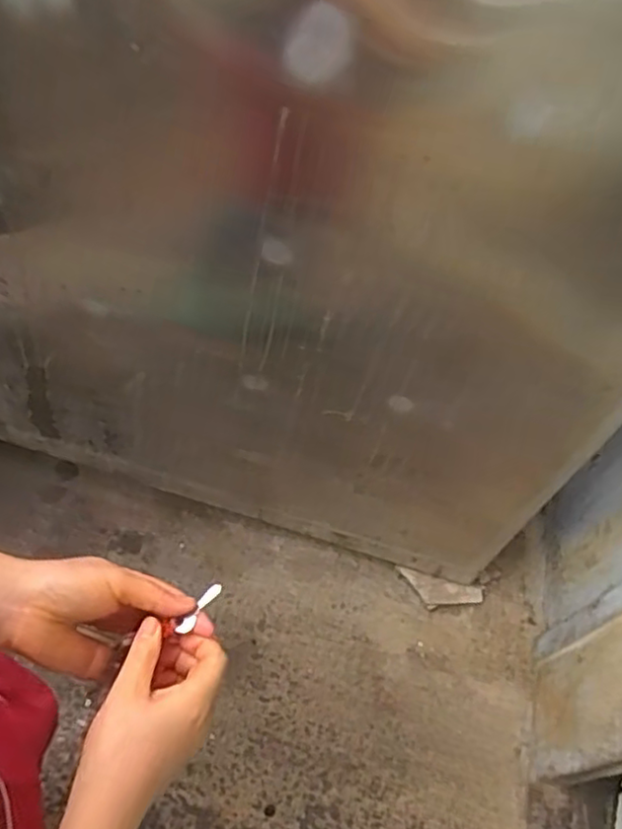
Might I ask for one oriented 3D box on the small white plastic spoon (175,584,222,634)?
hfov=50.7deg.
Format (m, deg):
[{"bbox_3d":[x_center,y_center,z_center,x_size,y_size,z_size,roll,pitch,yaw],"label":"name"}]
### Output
[{"bbox_3d":[-0.071,0.125,0.421,0.008,0.009,0.038,32,72,17],"label":"small white plastic spoon"}]

